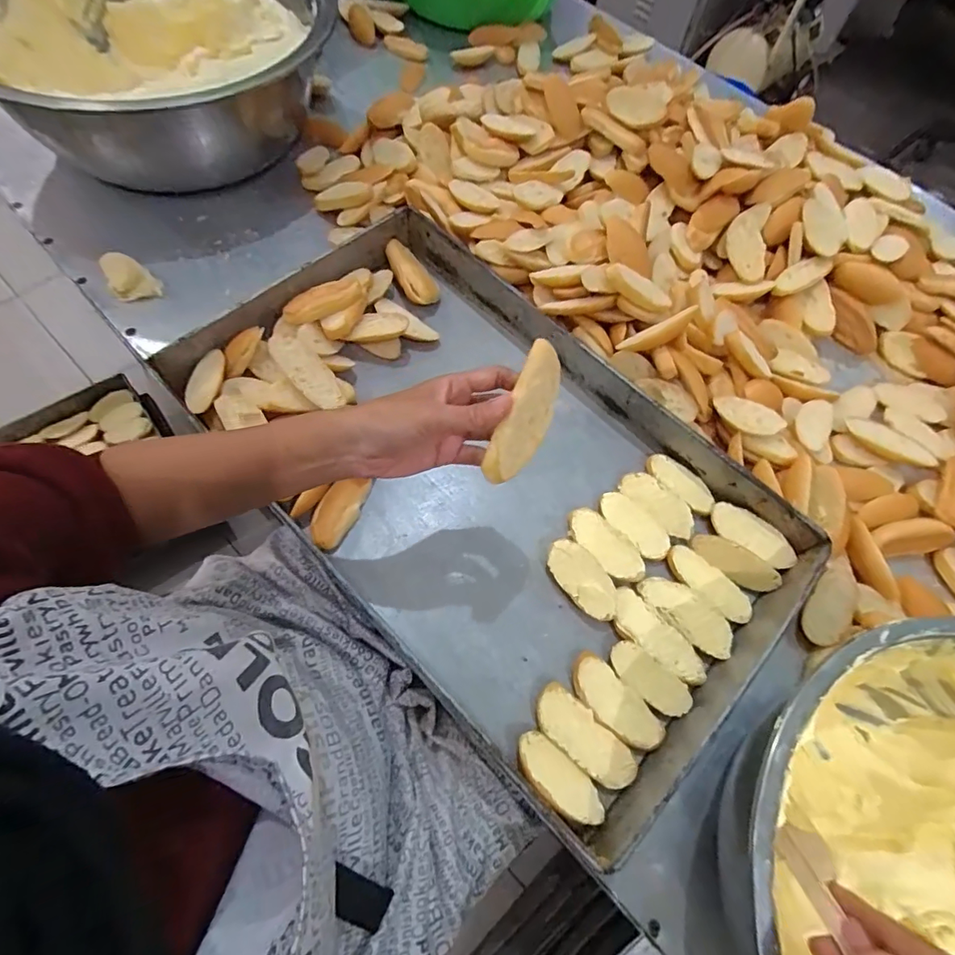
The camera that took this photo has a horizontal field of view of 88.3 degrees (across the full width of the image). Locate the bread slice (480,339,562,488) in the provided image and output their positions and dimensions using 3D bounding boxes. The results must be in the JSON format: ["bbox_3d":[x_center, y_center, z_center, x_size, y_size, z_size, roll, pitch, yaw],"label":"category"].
[{"bbox_3d":[0.035,-0.042,0.351,0.012,0.044,0.099,32,96,43],"label":"bread slice"}]

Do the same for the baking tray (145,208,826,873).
[{"bbox_3d":[0.005,-0.017,0.510,0.355,0.060,0.606,-41,75,-20],"label":"baking tray"}]

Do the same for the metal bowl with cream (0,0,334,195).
[{"bbox_3d":[-0.430,-0.585,0.653,0.450,0.150,0.445,2,65,-4],"label":"metal bowl with cream"}]

